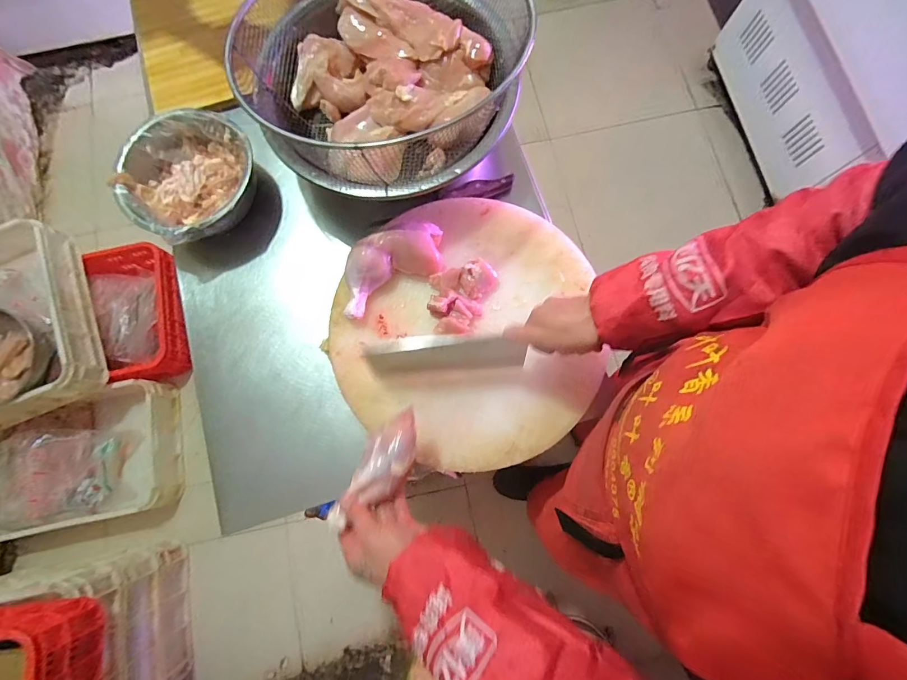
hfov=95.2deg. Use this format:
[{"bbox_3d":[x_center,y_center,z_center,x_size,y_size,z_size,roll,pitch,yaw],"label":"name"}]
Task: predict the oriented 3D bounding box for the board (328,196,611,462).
[{"bbox_3d":[0.019,-0.025,0.612,0.366,0.030,0.381,0,78,1],"label":"board"}]

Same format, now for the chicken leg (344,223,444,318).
[{"bbox_3d":[-0.096,-0.117,0.614,0.177,0.030,0.090,-32,79,-5],"label":"chicken leg"}]

